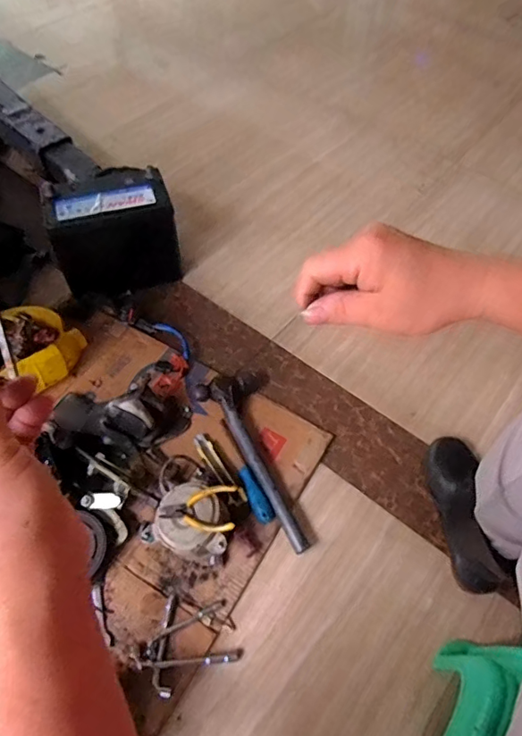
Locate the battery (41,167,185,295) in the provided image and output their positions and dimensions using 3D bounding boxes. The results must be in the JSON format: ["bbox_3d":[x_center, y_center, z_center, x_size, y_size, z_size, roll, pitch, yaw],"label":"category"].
[{"bbox_3d":[-0.285,-0.252,1.006,0.228,0.209,0.120,-18,56,-14],"label":"battery"}]

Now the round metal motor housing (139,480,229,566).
[{"bbox_3d":[-0.096,0.223,0.736,0.121,0.074,0.100,23,58,13],"label":"round metal motor housing"}]

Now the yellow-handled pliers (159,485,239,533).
[{"bbox_3d":[-0.087,0.198,0.710,0.105,0.015,0.067,-8,53,11],"label":"yellow-handled pliers"}]

